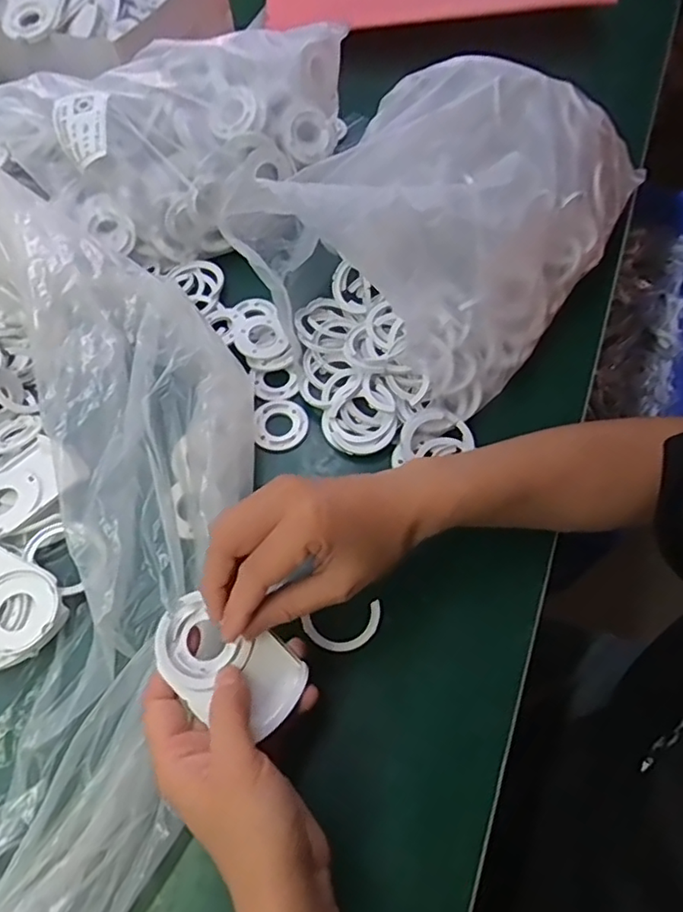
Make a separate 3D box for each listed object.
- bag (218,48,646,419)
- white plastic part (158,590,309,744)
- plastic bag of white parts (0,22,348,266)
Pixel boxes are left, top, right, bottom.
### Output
[{"bbox_3d":[0.087,-0.193,0.474,0.214,0.127,0.282,31,67,17],"label":"bag"},{"bbox_3d":[-0.062,0.116,0.329,0.084,0.012,0.050,23,64,2],"label":"white plastic part"},{"bbox_3d":[-0.174,-0.276,0.522,0.331,0.111,0.185,9,62,7],"label":"plastic bag of white parts"}]

